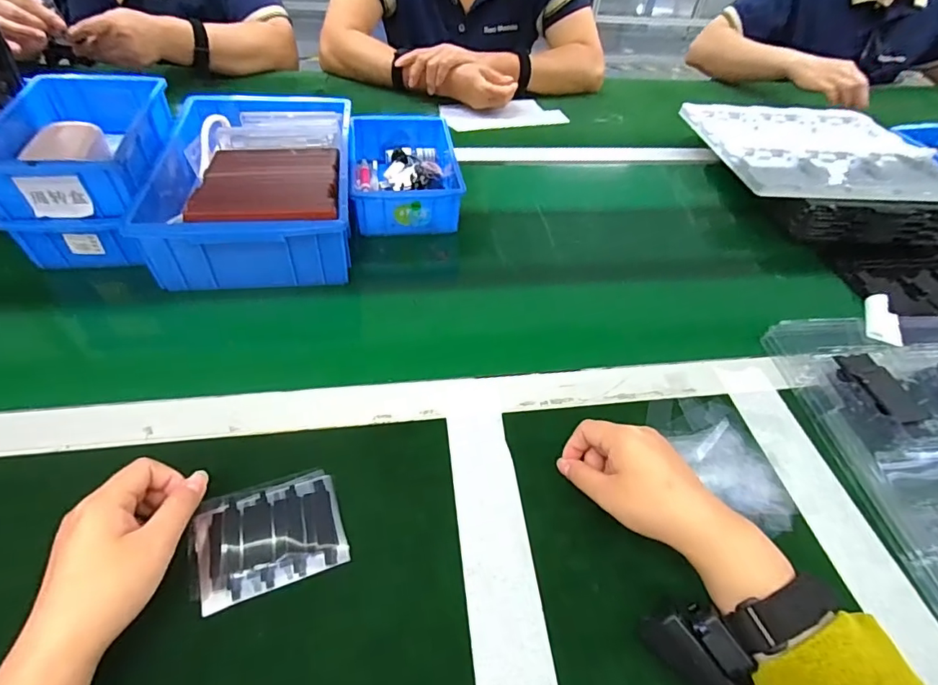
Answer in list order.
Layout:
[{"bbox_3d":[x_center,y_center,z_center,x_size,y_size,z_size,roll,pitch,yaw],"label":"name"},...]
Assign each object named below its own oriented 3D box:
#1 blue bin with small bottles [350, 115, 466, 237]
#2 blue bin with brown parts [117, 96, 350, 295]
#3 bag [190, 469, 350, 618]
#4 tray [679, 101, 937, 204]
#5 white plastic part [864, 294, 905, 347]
[{"bbox_3d":[-0.087,-0.228,0.647,0.126,0.058,0.204,-4,49,-10],"label":"blue bin with small bottles"},{"bbox_3d":[-0.248,-0.191,0.582,0.212,0.084,0.294,-3,49,-9],"label":"blue bin with brown parts"},{"bbox_3d":[-0.143,0.136,0.347,0.100,0.006,0.076,-15,52,-18],"label":"bag"},{"bbox_3d":[0.528,-0.296,0.736,0.340,0.014,0.295,0,47,-4],"label":"tray"},{"bbox_3d":[0.430,-0.025,0.506,0.031,0.015,0.061,7,62,3],"label":"white plastic part"}]

